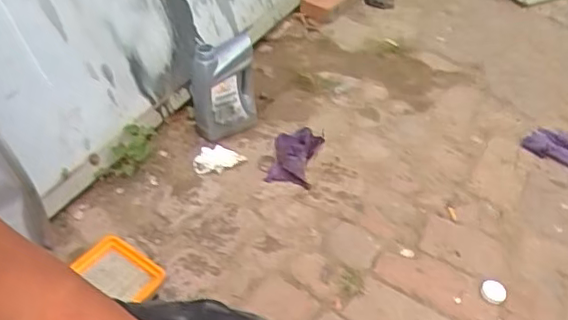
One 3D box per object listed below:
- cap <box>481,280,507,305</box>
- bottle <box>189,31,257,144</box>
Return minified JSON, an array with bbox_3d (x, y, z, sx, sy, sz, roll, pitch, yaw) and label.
[{"bbox_3d":[0.395,0.247,1.137,0.046,0.010,0.048,1,42,-1],"label":"cap"},{"bbox_3d":[-0.133,-0.152,1.323,0.144,0.256,0.090,3,44,-4],"label":"bottle"}]

